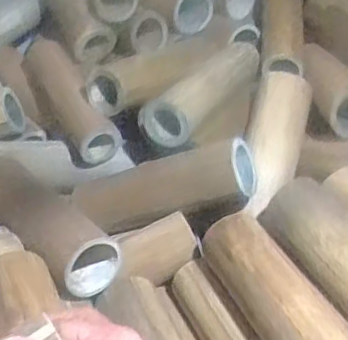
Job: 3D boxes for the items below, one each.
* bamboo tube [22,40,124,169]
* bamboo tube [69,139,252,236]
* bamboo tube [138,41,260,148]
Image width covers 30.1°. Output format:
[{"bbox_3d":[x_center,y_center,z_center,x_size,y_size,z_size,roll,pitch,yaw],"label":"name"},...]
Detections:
[{"bbox_3d":[-0.121,-0.084,0.743,0.051,0.053,0.190,-19,48,-22],"label":"bamboo tube"},{"bbox_3d":[-0.013,0.018,0.625,0.175,0.054,0.050,-16,30,22],"label":"bamboo tube"},{"bbox_3d":[0.034,-0.085,0.694,0.061,0.047,0.175,18,40,26],"label":"bamboo tube"}]

